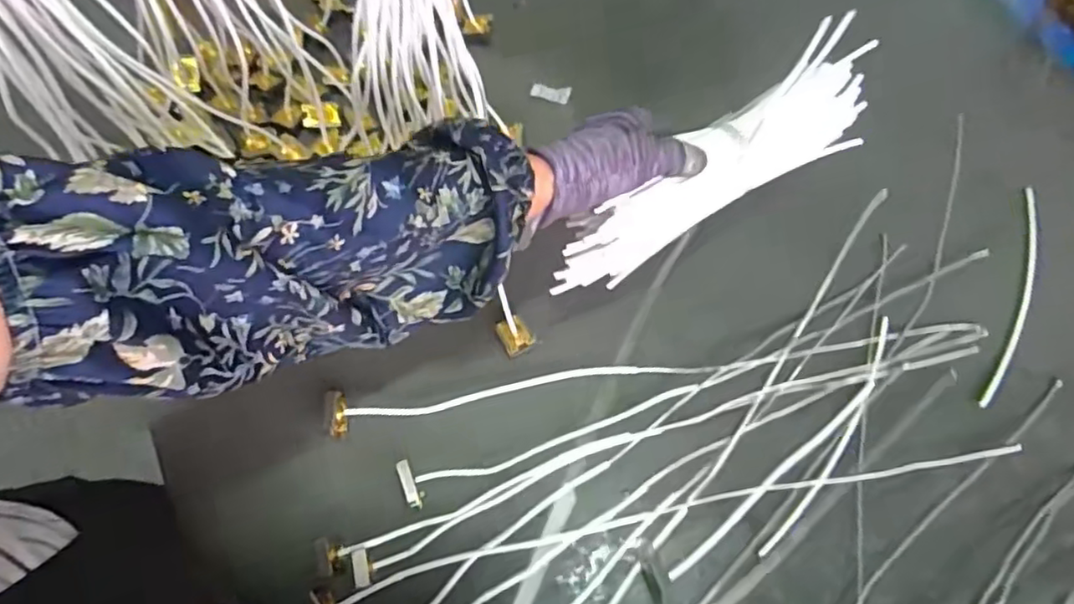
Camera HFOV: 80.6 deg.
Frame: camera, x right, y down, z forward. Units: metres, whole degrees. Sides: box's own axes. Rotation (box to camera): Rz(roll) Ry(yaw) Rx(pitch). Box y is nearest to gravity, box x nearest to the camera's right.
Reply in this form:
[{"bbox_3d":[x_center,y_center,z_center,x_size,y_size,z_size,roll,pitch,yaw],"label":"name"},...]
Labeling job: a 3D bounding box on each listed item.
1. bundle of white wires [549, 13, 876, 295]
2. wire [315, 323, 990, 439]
[{"bbox_3d":[0.144,-0.106,0.492,0.308,0.053,0.074,-36,73,-8],"label":"bundle of white wires"},{"bbox_3d":[0.109,0.054,0.545,0.568,0.024,0.031,-9,69,-4],"label":"wire"}]

